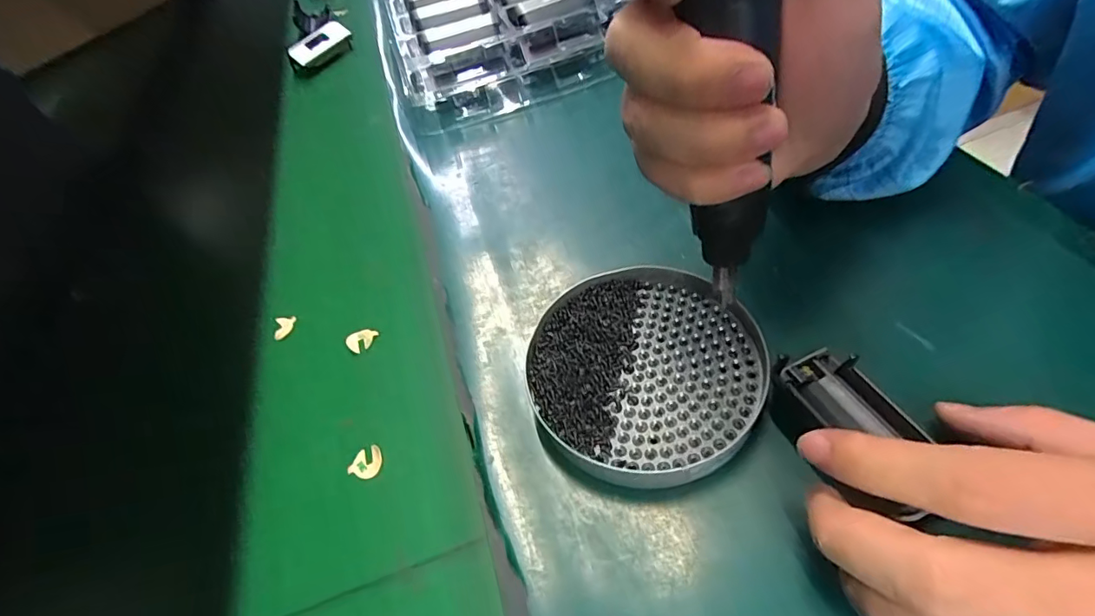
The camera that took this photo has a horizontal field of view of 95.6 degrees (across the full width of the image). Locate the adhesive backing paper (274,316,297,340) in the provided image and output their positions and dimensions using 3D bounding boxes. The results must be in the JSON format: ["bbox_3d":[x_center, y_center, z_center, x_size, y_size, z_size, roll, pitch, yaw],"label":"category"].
[{"bbox_3d":[-0.182,0.013,0.344,0.013,0.005,0.018,-11,48,-5],"label":"adhesive backing paper"}]

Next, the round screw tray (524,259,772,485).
[{"bbox_3d":[0.048,0.031,0.250,0.111,0.025,0.111,-3,48,3],"label":"round screw tray"}]

